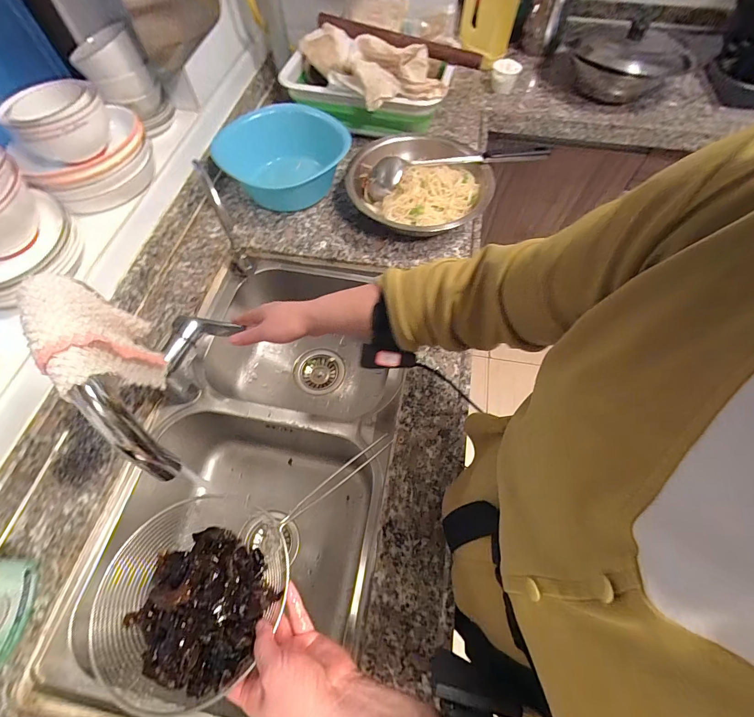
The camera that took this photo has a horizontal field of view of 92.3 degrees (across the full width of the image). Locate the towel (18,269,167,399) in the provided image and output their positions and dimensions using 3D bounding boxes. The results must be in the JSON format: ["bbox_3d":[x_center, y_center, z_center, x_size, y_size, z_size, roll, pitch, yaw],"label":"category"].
[{"bbox_3d":[-0.232,-0.021,0.304,0.033,0.101,0.097,-31,85,2],"label":"towel"}]

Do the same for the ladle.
[{"bbox_3d":[0.166,-0.389,0.709,0.349,0.033,0.060,-15,63,-7],"label":"ladle"}]

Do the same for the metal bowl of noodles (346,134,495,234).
[{"bbox_3d":[0.087,-0.348,0.724,0.263,0.079,0.285,1,62,-1],"label":"metal bowl of noodles"}]

